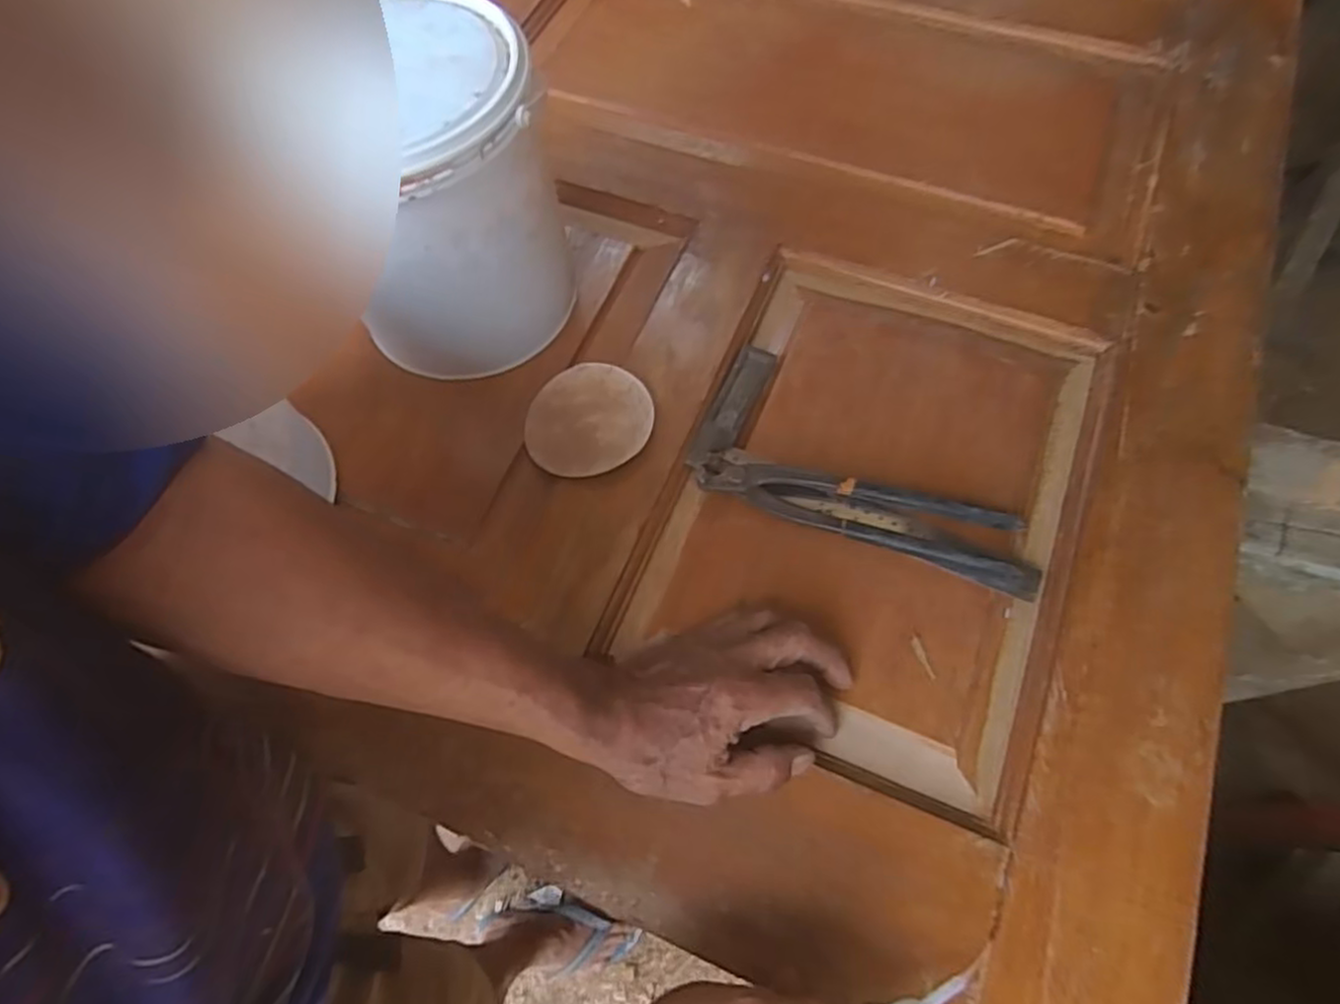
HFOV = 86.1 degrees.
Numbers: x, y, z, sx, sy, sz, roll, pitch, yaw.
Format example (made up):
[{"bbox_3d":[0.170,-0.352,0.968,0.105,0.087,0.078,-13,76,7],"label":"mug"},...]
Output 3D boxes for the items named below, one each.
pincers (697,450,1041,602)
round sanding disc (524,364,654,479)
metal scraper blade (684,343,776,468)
[{"bbox_3d":[0.134,0.005,0.486,0.226,0.018,0.045,18,66,11],"label":"pincers"},{"bbox_3d":[-0.060,-0.061,0.528,0.095,0.009,0.088,-1,64,2],"label":"round sanding disc"},{"bbox_3d":[0.047,-0.071,0.538,0.029,0.004,0.111,22,67,12],"label":"metal scraper blade"}]

